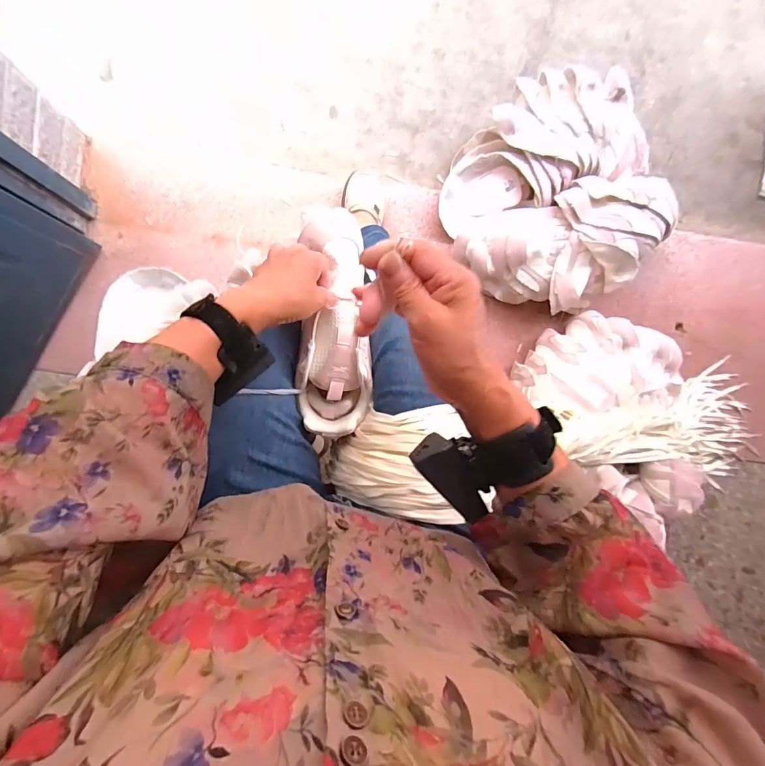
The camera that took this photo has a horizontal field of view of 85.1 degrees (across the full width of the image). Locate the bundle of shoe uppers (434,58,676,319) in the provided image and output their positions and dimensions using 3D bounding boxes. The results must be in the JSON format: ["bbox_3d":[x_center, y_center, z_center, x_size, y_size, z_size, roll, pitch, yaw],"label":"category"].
[{"bbox_3d":[0.347,-0.367,0.833,0.413,0.112,0.404,-43,91,-4],"label":"bundle of shoe uppers"}]

